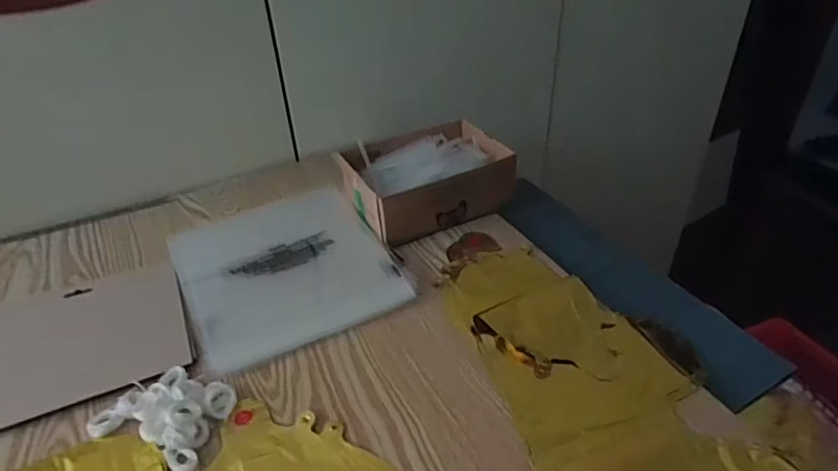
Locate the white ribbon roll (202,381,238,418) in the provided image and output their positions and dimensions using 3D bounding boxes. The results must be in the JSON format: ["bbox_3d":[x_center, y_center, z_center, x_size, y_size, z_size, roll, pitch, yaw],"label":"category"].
[{"bbox_3d":[-0.166,0.139,0.478,0.026,0.018,0.028,-2,38,1],"label":"white ribbon roll"}]

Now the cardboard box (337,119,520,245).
[{"bbox_3d":[0.007,-0.070,0.695,0.189,0.063,0.146,-19,40,-20],"label":"cardboard box"}]

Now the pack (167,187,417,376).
[{"bbox_3d":[-0.144,0.032,0.613,0.207,0.022,0.207,-19,41,-21],"label":"pack"}]

